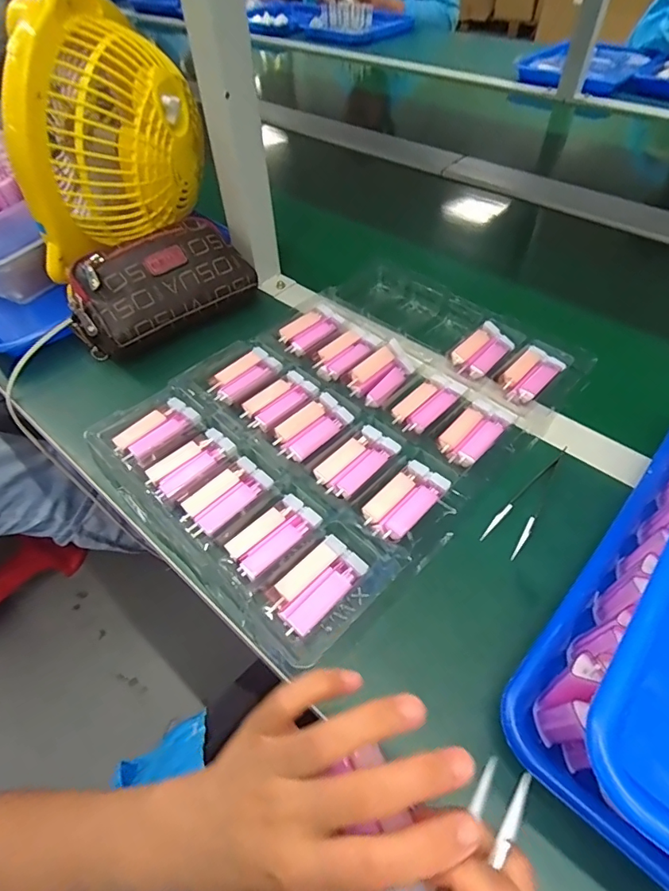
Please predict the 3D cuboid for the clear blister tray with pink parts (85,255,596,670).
[{"bbox_3d":[0.020,-0.042,0.451,0.405,0.022,0.284,-38,59,-25],"label":"clear blister tray with pink parts"}]

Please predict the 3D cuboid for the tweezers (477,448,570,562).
[{"bbox_3d":[0.164,0.039,0.390,0.028,0.004,0.124,32,59,25],"label":"tweezers"}]

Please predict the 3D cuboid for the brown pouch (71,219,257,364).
[{"bbox_3d":[-0.189,-0.175,0.513,0.181,0.073,0.086,-37,58,-25],"label":"brown pouch"}]

